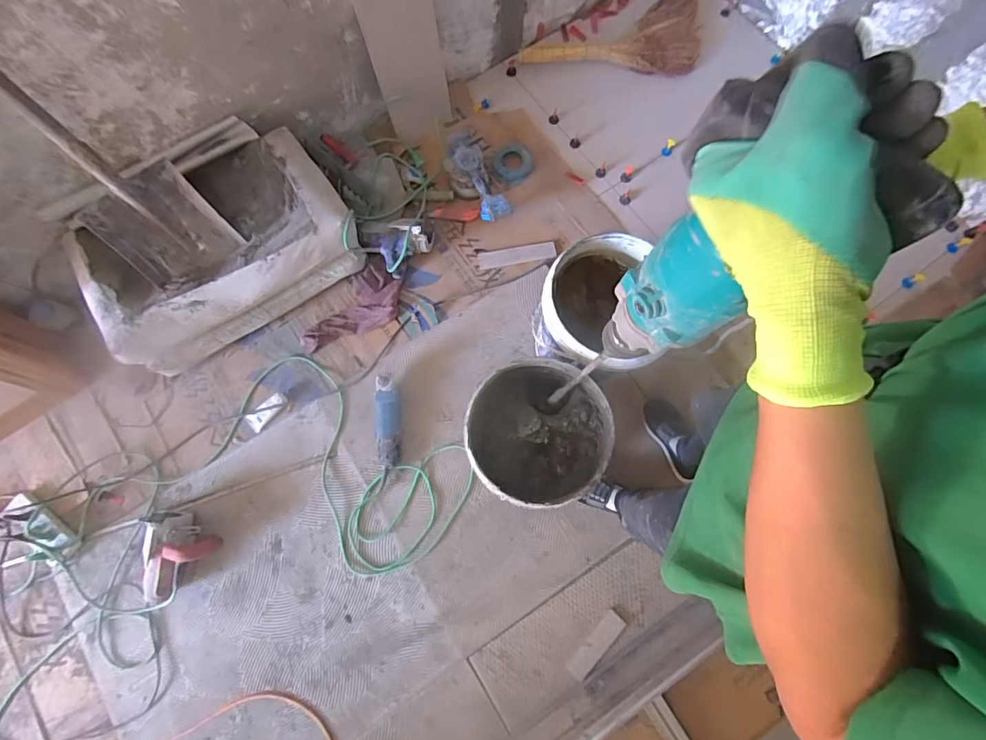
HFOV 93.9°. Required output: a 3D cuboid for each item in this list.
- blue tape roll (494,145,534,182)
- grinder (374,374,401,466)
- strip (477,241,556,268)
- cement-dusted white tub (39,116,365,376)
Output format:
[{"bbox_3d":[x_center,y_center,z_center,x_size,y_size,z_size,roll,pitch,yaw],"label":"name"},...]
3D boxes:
[{"bbox_3d":[0.064,-0.662,1.472,0.123,0.023,0.128,0,76,0],"label":"blue tape roll"},{"bbox_3d":[-0.283,0.138,1.249,0.065,0.074,0.242,-3,76,-1],"label":"grinder"},{"bbox_3d":[0.075,-0.357,1.431,0.241,0.009,0.058,-9,76,-3],"label":"strip"},{"bbox_3d":[-0.715,-0.338,1.204,0.623,0.286,0.398,-33,78,-8],"label":"cement-dusted white tub"}]

